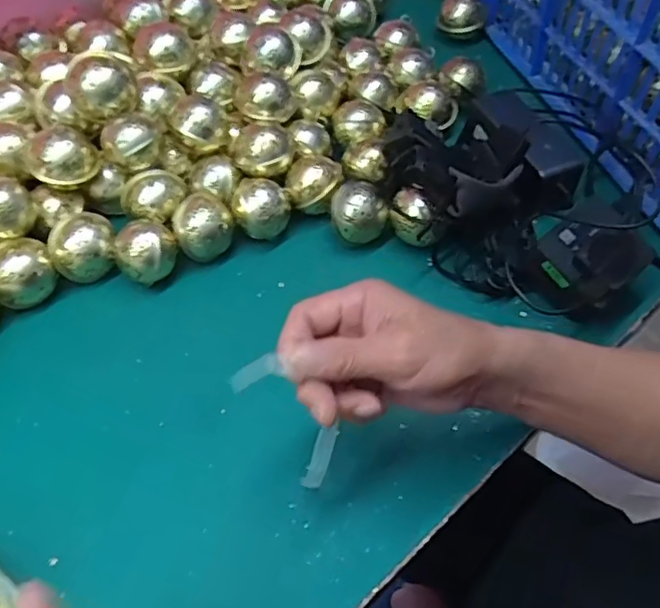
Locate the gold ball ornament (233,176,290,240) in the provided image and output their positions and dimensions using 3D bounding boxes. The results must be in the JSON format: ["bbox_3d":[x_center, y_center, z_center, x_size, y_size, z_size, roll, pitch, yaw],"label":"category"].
[{"bbox_3d":[-0.065,-0.091,0.587,0.055,0.050,0.054,-10,57,-5],"label":"gold ball ornament"}]

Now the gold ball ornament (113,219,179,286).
[{"bbox_3d":[-0.170,-0.049,0.562,0.055,0.042,0.051,-24,59,-14],"label":"gold ball ornament"}]

